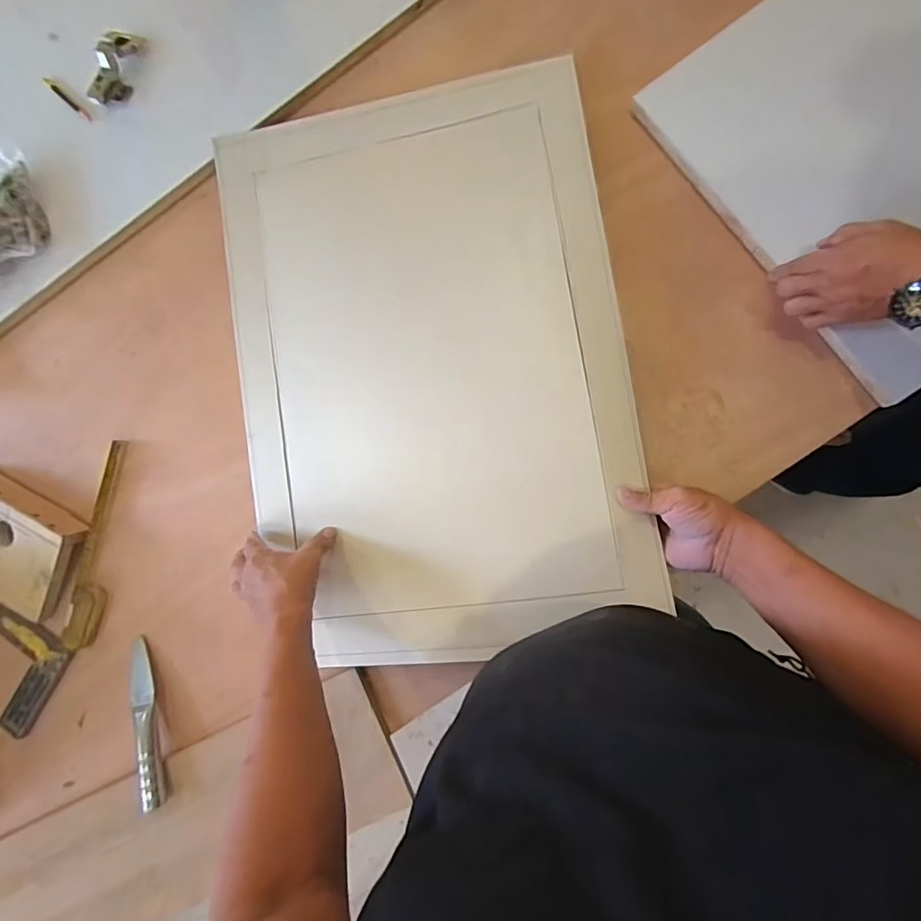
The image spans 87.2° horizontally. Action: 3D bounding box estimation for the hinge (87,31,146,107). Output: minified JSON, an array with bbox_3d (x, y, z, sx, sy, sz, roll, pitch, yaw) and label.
[{"bbox_3d":[-0.483,-0.550,0.675,0.039,0.030,0.110,15,88,7],"label":"hinge"}]

